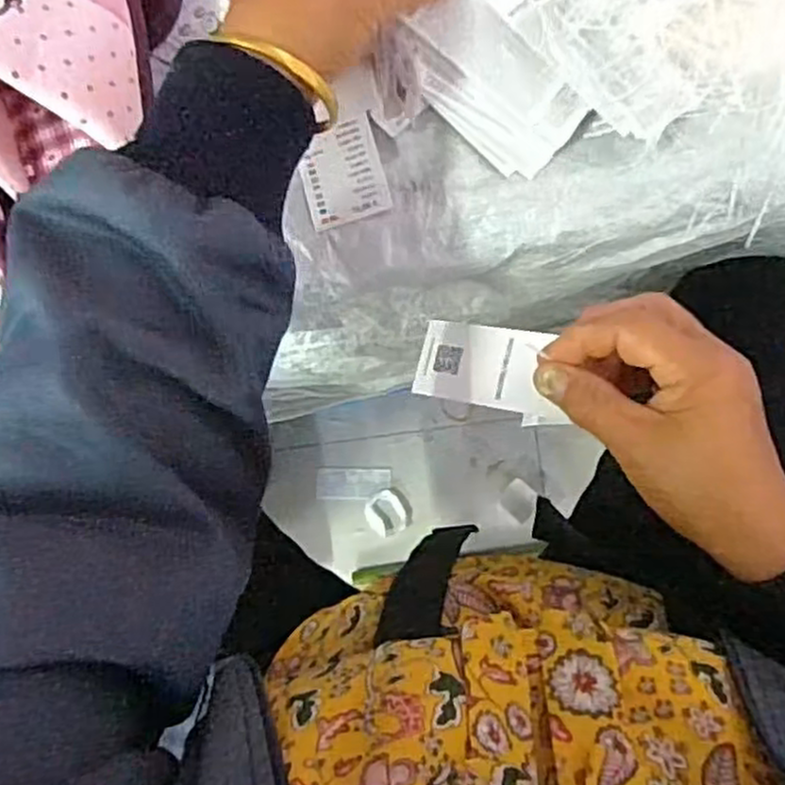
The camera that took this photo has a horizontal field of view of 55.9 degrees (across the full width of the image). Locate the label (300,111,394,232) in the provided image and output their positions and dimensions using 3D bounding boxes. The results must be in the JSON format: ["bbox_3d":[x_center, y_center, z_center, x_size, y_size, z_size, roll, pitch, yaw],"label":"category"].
[{"bbox_3d":[-0.027,-0.119,0.400,0.043,0.004,0.054,-16,85,7],"label":"label"}]

